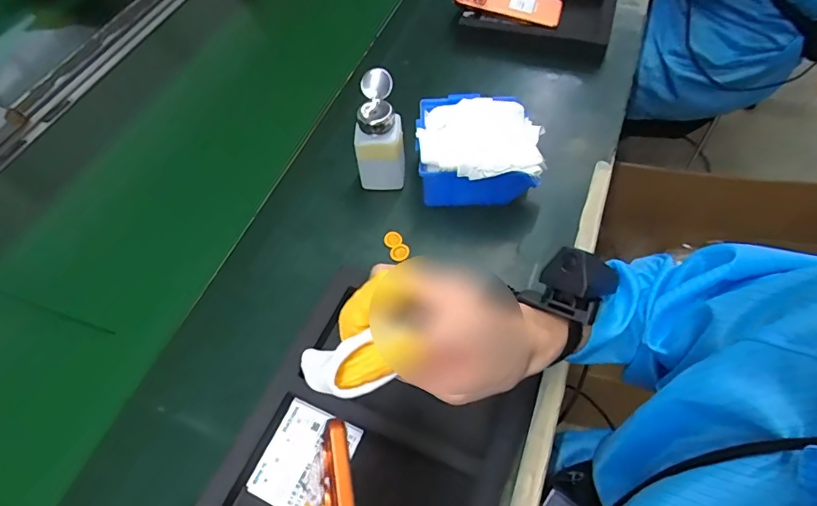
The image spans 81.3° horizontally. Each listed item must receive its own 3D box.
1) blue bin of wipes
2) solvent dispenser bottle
[{"bbox_3d":[0.083,-0.117,0.567,0.145,0.080,0.130,3,57,7],"label":"blue bin of wipes"},{"bbox_3d":[-0.032,-0.135,0.553,0.057,0.132,0.069,1,56,6],"label":"solvent dispenser bottle"}]

